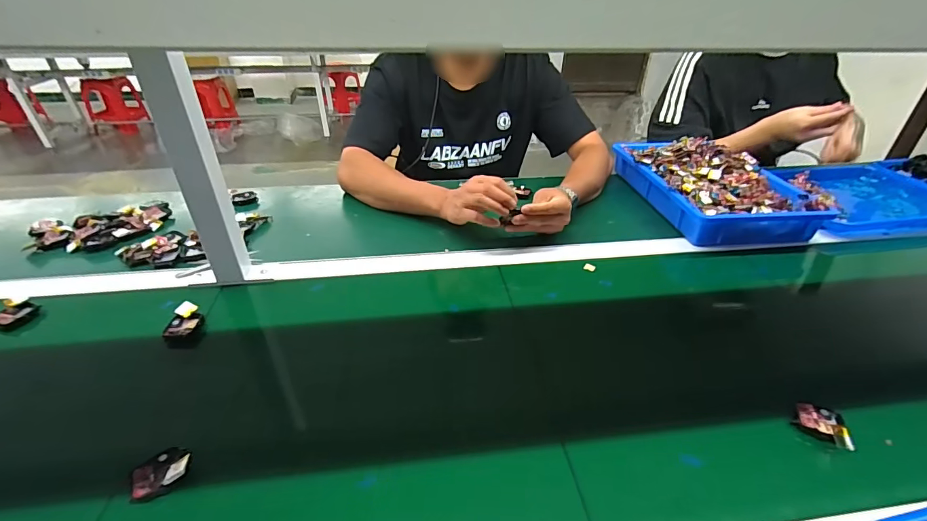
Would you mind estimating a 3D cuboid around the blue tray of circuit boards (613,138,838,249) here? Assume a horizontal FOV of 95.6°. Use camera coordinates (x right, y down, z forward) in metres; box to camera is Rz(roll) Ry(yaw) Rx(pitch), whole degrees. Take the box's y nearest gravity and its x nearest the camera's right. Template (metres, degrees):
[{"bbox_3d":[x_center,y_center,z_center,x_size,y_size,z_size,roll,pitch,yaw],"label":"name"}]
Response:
[{"bbox_3d":[0.480,-0.154,0.834,0.248,0.082,0.342,-2,34,-8],"label":"blue tray of circuit boards"}]

